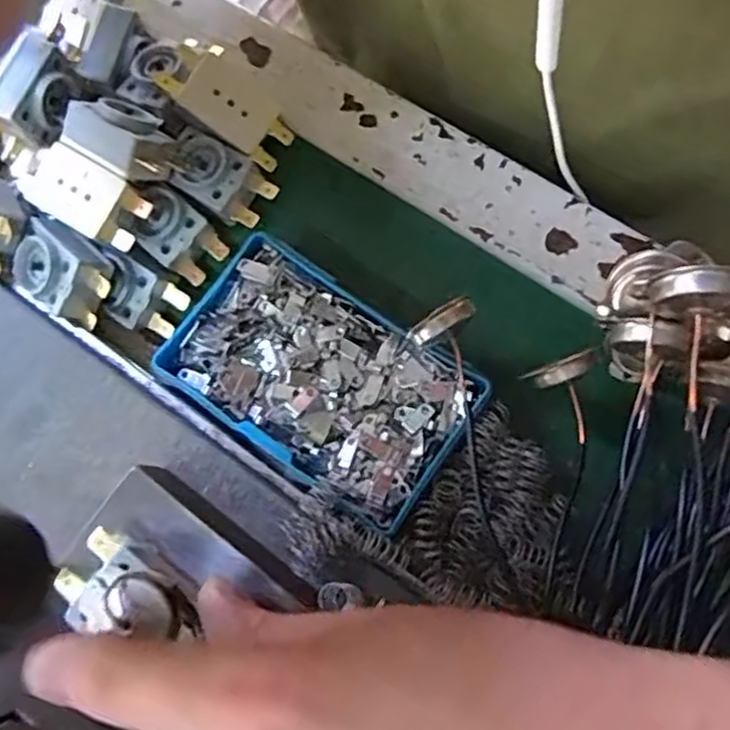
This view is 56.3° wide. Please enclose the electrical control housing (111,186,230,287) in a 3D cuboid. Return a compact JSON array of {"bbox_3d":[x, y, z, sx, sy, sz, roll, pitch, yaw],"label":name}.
[{"bbox_3d":[-0.082,-0.057,0.292,0.044,0.019,0.026,37,89,-26],"label":"electrical control housing"}]

